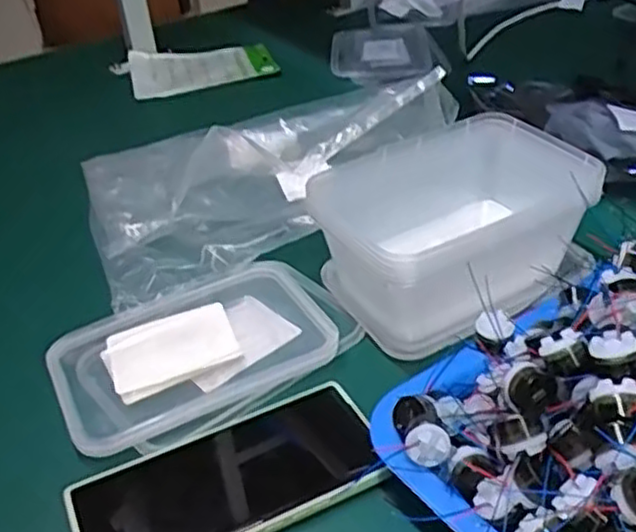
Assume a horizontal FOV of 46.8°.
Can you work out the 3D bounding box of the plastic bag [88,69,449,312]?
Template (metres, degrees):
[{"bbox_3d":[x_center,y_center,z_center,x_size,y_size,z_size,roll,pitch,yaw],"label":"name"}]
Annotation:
[{"bbox_3d":[-0.058,-0.093,0.612,0.312,0.071,0.191,-26,41,-26],"label":"plastic bag"}]

